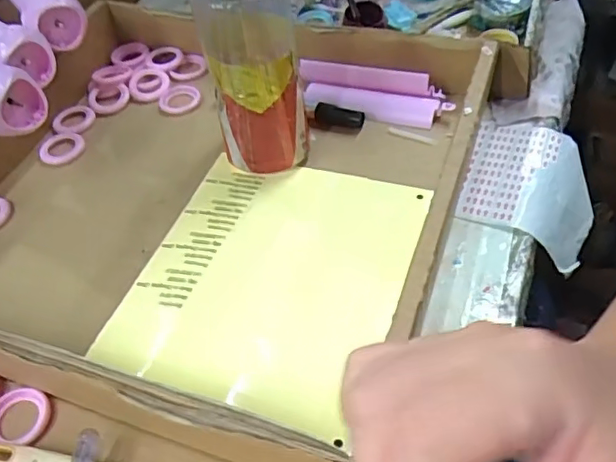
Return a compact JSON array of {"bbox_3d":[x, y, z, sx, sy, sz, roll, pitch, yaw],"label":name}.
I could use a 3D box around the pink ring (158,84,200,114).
[{"bbox_3d":[-0.116,-0.120,0.526,0.037,0.004,0.039,-3,50,4],"label":"pink ring"}]

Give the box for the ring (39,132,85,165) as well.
[{"bbox_3d":[-0.211,-0.071,0.500,0.039,0.004,0.037,-3,50,4],"label":"ring"}]

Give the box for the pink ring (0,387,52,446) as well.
[{"bbox_3d":[-0.169,0.108,0.339,0.037,0.007,0.034,-3,50,4],"label":"pink ring"}]

